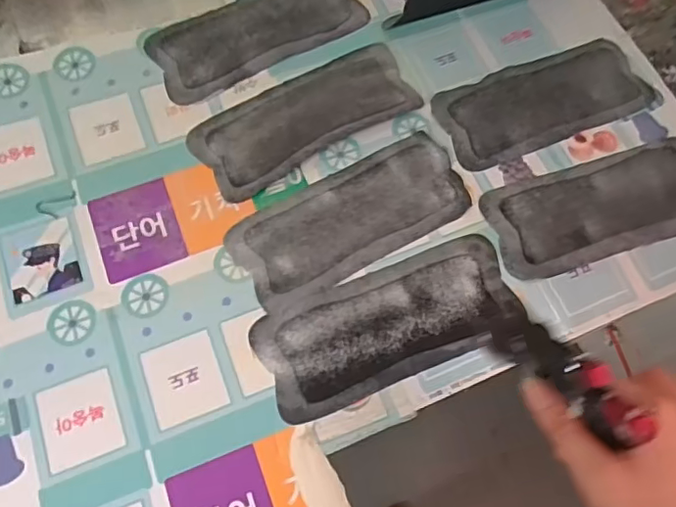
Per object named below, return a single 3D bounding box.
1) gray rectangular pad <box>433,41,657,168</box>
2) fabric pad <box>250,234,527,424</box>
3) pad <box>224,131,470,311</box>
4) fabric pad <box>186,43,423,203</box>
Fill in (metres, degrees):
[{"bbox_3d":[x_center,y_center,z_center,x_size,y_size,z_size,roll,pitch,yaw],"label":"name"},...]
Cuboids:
[{"bbox_3d":[0.213,-0.161,0.576,0.221,0.012,0.097,-20,72,-9],"label":"gray rectangular pad"},{"bbox_3d":[0.046,0.061,0.489,0.227,0.006,0.095,-21,72,-10],"label":"fabric pad"},{"bbox_3d":[0.015,-0.035,0.520,0.223,0.004,0.092,-28,73,-11],"label":"pad"},{"bbox_3d":[-0.029,-0.140,0.553,0.225,0.020,0.092,-30,74,-12],"label":"fabric pad"}]

